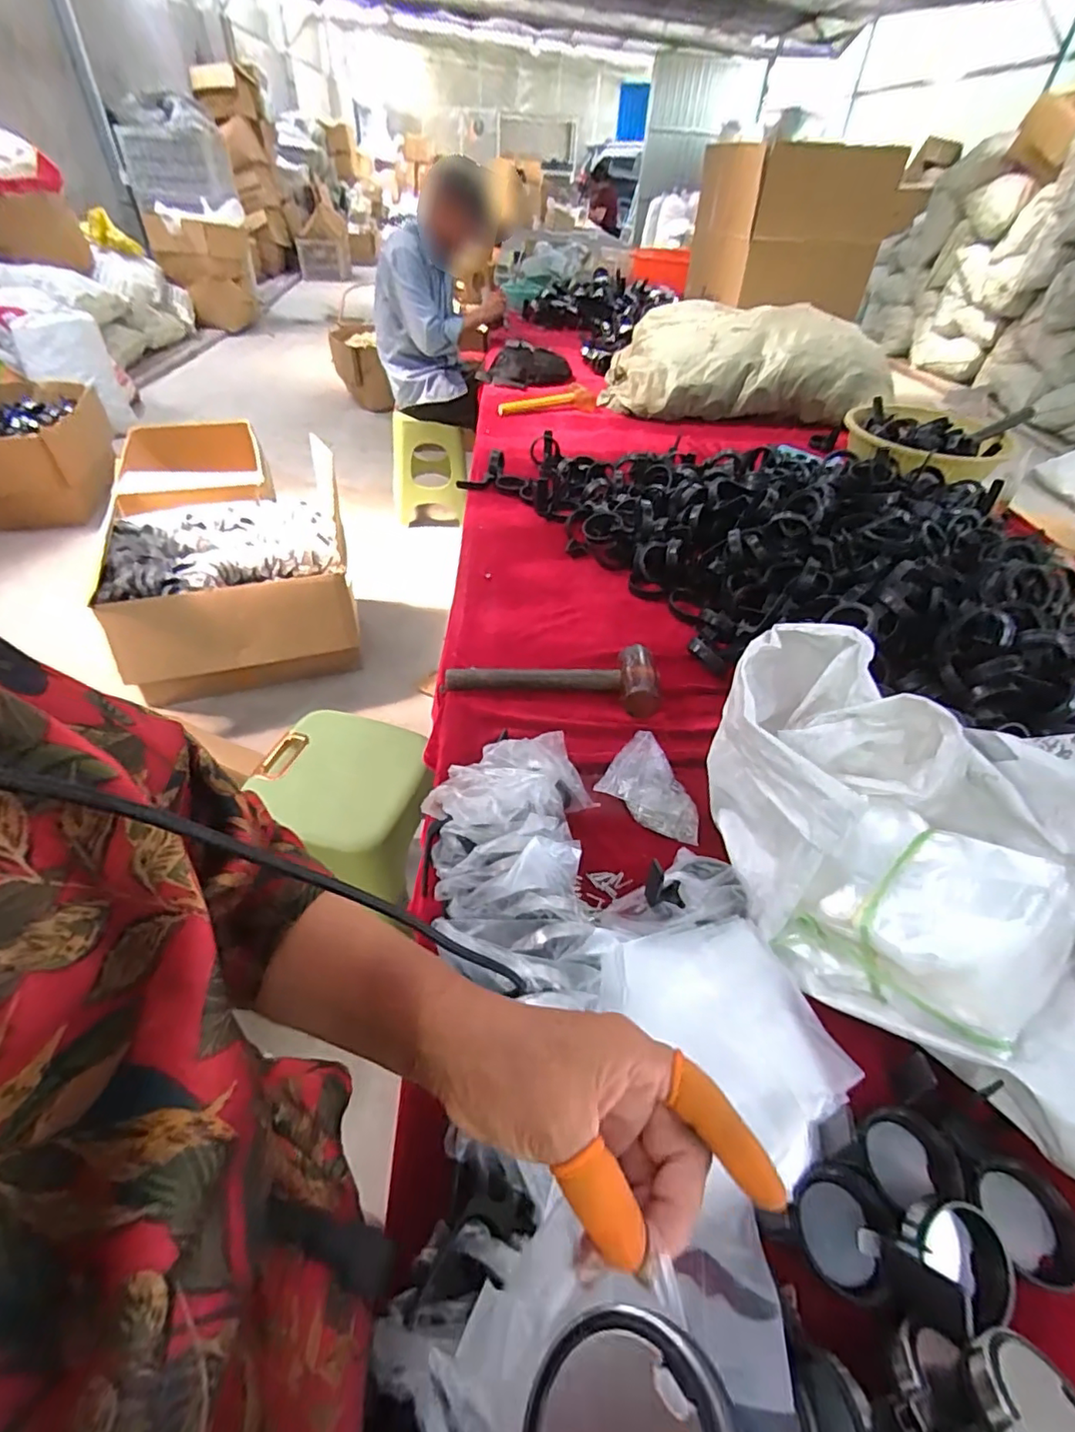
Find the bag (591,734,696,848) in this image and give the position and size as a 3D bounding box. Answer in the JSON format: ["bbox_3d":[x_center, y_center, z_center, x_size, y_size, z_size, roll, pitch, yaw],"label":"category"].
[{"bbox_3d":[0.147,0.079,0.696,0.123,0.024,0.124,23,47,19],"label":"bag"}]

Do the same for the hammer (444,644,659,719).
[{"bbox_3d":[0.021,-0.064,0.811,0.293,0.046,0.091,7,44,3],"label":"hammer"}]

